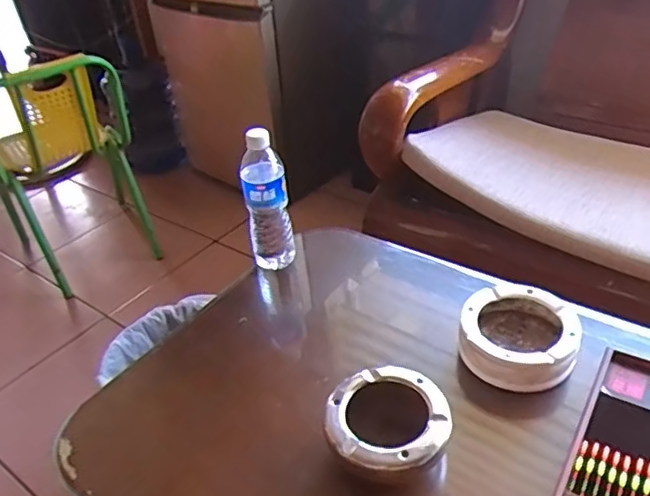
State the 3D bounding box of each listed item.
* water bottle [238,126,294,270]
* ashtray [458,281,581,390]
[{"bbox_3d":[-0.091,-0.076,0.923,0.065,0.234,0.078,-9,36,-5],"label":"water bottle"},{"bbox_3d":[0.245,0.113,0.754,0.145,0.055,0.134,-4,36,3],"label":"ashtray"}]

